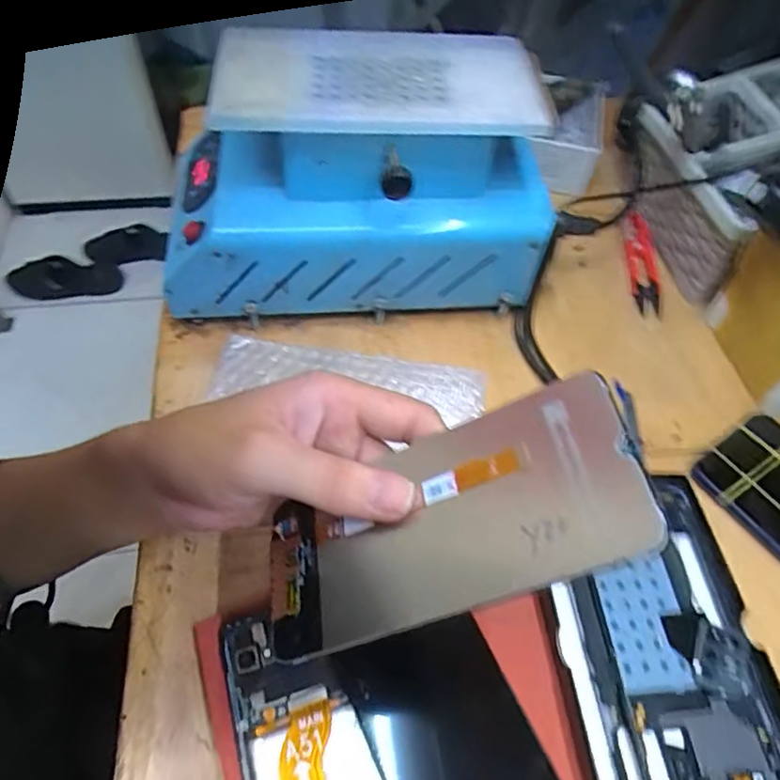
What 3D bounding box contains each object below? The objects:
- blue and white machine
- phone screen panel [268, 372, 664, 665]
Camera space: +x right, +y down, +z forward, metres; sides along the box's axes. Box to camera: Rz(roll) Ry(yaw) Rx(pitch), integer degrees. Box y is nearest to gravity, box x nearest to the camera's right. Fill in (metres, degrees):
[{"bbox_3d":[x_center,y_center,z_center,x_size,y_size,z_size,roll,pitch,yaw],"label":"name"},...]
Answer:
[{"bbox_3d":[-0.023,-0.136,0.388,0.249,0.143,0.127,0,57,-3],"label":"blue and white machine"},{"bbox_3d":[0.016,0.053,0.223,0.152,0.006,0.069,-27,50,21],"label":"phone screen panel"}]

